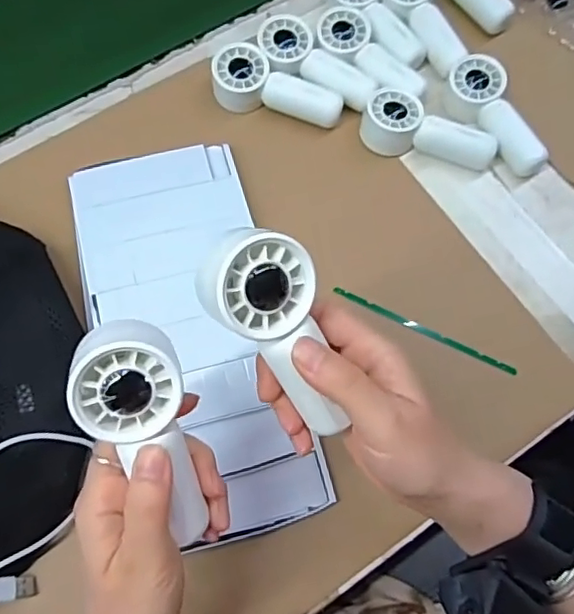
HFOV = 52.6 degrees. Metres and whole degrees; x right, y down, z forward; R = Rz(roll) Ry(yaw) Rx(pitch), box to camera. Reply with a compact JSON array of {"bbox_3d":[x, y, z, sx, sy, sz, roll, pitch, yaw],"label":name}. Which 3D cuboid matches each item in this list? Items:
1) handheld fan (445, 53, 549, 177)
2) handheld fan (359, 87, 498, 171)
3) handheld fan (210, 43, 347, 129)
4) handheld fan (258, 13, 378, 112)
[{"bbox_3d":[0.177,-0.161,0.492,0.043,0.033,0.111,-28,73,-9],"label":"handheld fan"},{"bbox_3d":[0.116,-0.139,0.483,0.108,0.031,0.049,31,74,10],"label":"handheld fan"},{"bbox_3d":[-0.007,-0.184,0.493,0.111,0.037,0.055,9,71,3],"label":"handheld fan"},{"bbox_3d":[0.023,-0.204,0.497,0.108,0.027,0.054,36,75,12],"label":"handheld fan"}]

